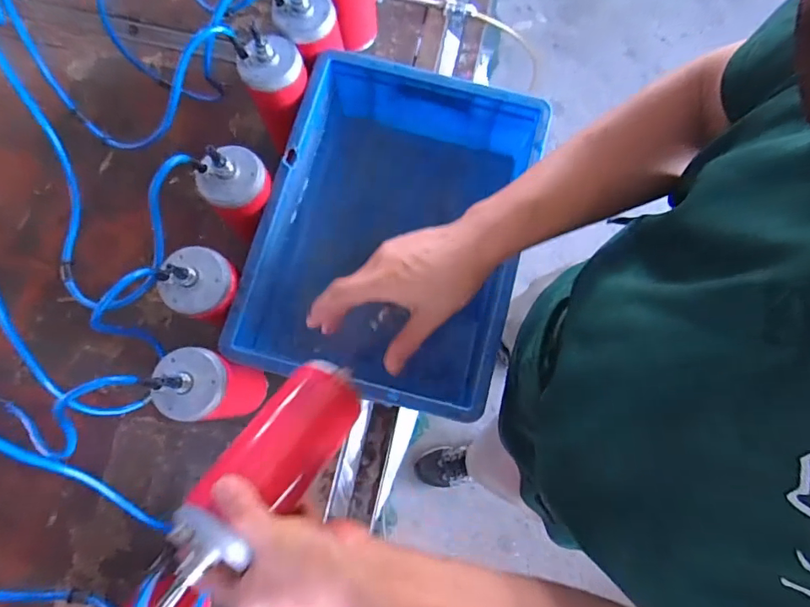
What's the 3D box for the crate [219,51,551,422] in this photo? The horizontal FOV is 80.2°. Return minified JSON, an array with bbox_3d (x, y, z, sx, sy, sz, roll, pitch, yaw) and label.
[{"bbox_3d":[-0.020,-0.079,0.664,0.309,0.220,0.397,14,79,3],"label":"crate"}]

